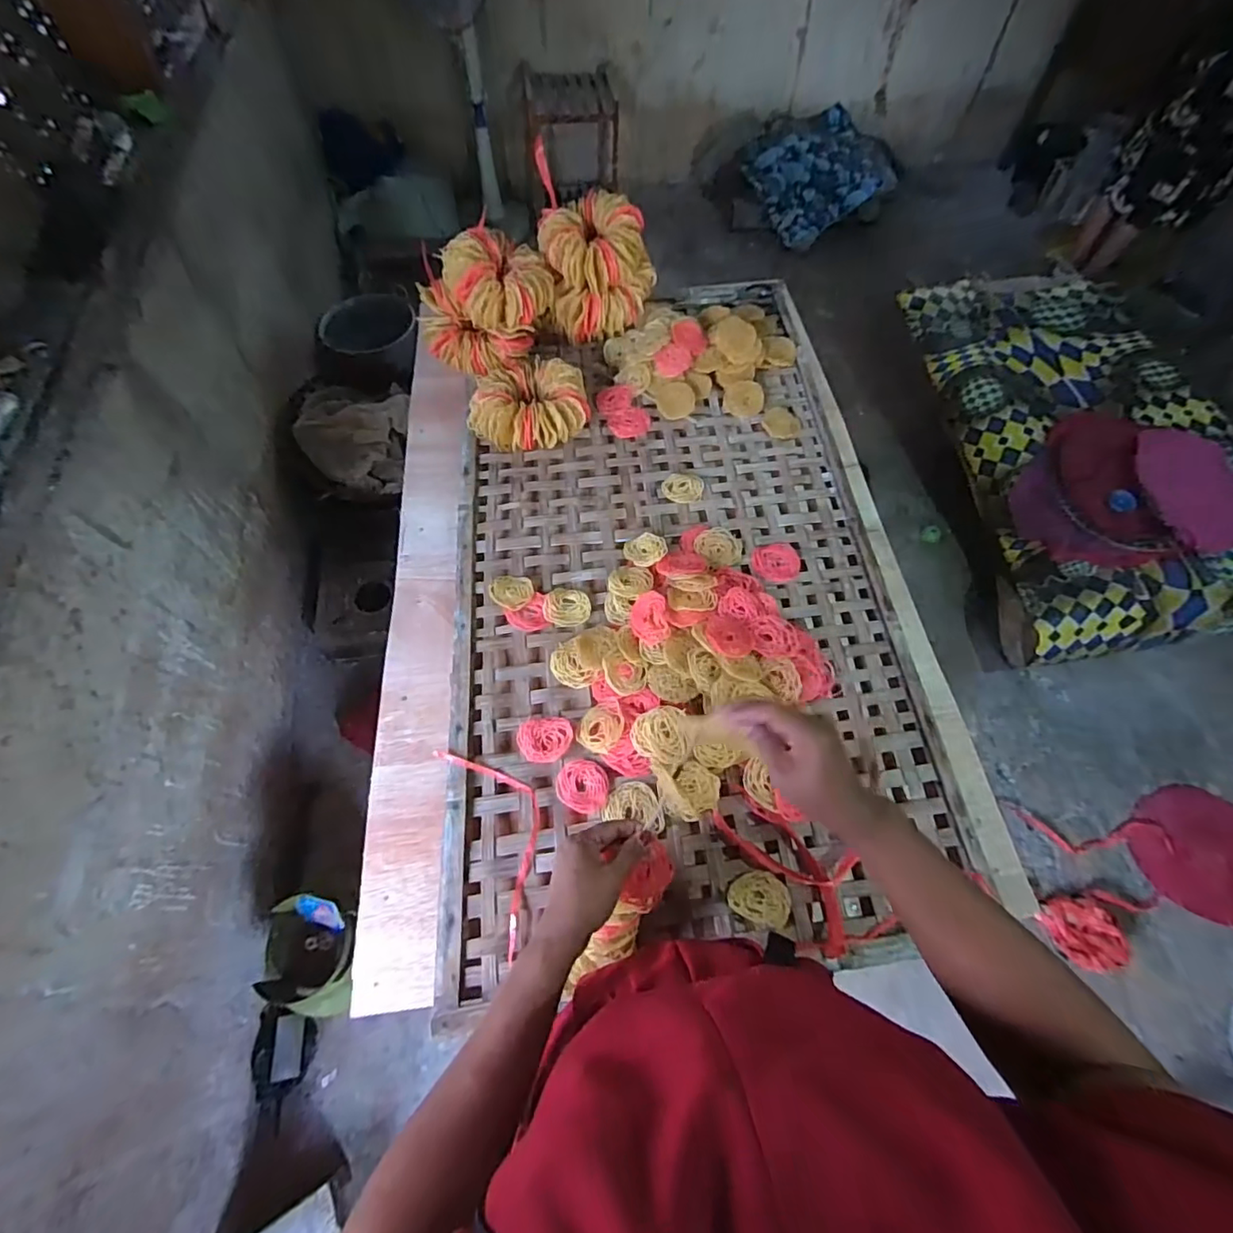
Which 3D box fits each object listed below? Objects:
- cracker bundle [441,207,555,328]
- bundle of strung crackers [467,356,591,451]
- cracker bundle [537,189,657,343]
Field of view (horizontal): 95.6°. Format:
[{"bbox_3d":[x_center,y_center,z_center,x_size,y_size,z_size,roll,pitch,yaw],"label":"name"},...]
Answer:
[{"bbox_3d":[-0.190,-0.559,0.912,0.150,0.111,0.142,1,62,-1],"label":"cracker bundle"},{"bbox_3d":[-0.147,-0.358,0.942,0.198,0.061,0.148,-7,63,-5],"label":"bundle of strung crackers"},{"bbox_3d":[-0.034,-0.604,0.992,0.183,0.182,0.148,-32,68,-16],"label":"cracker bundle"}]

